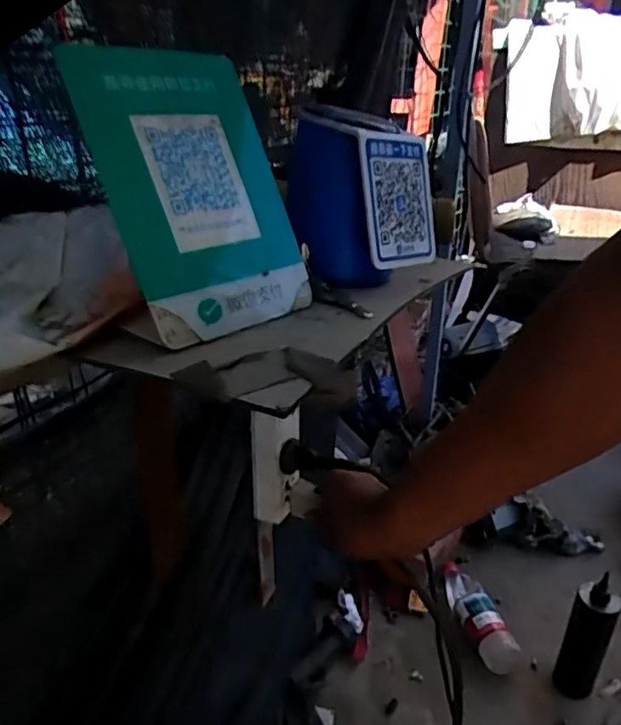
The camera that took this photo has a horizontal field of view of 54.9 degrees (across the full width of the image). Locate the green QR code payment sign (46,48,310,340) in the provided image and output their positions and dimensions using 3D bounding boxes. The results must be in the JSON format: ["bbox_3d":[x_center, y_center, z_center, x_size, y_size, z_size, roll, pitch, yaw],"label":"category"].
[{"bbox_3d":[-0.061,-0.097,0.334,0.005,0.159,0.114,-12,12,47],"label":"green QR code payment sign"}]

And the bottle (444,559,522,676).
[{"bbox_3d":[0.297,0.446,1.061,0.075,0.058,0.193,-10,28,-18],"label":"bottle"}]

